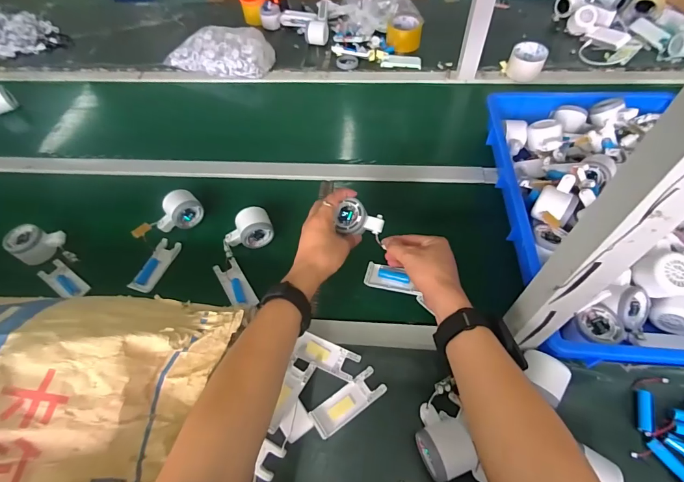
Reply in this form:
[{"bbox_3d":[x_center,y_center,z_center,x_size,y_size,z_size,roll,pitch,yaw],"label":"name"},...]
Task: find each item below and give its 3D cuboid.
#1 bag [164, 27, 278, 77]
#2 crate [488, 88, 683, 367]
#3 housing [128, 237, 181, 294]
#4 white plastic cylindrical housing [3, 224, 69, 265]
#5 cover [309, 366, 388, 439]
[{"bbox_3d":[-0.324,-0.504,0.995,0.298,0.093,0.139,18,59,15],"label":"bag"},{"bbox_3d":[0.467,-0.075,0.613,0.374,0.099,0.555,2,56,5],"label":"crate"},{"bbox_3d":[-0.327,0.043,0.646,0.043,0.013,0.103,18,59,15],"label":"housing"},{"bbox_3d":[-0.550,-0.001,0.660,0.053,0.047,0.075,30,62,22],"label":"white plastic cylindrical housing"},{"bbox_3d":[0.008,0.220,0.502,0.104,0.012,0.039,-32,60,-17],"label":"cover"}]

